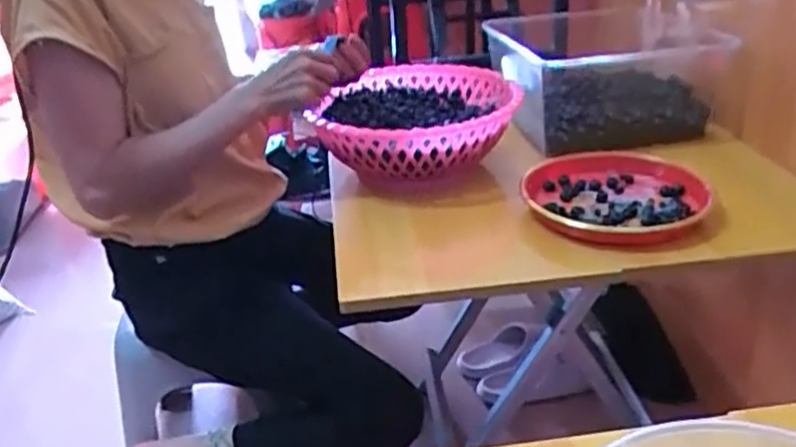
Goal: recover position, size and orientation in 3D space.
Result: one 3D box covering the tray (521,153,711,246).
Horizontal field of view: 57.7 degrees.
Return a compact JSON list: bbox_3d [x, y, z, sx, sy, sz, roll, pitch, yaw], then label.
[{"bbox_3d":[0.263,-0.032,0.889,0.213,0.034,0.233,1,27,12],"label":"tray"}]

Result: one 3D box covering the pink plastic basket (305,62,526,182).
[{"bbox_3d":[0.034,-0.141,1.021,0.262,0.089,0.299,1,27,11],"label":"pink plastic basket"}]

